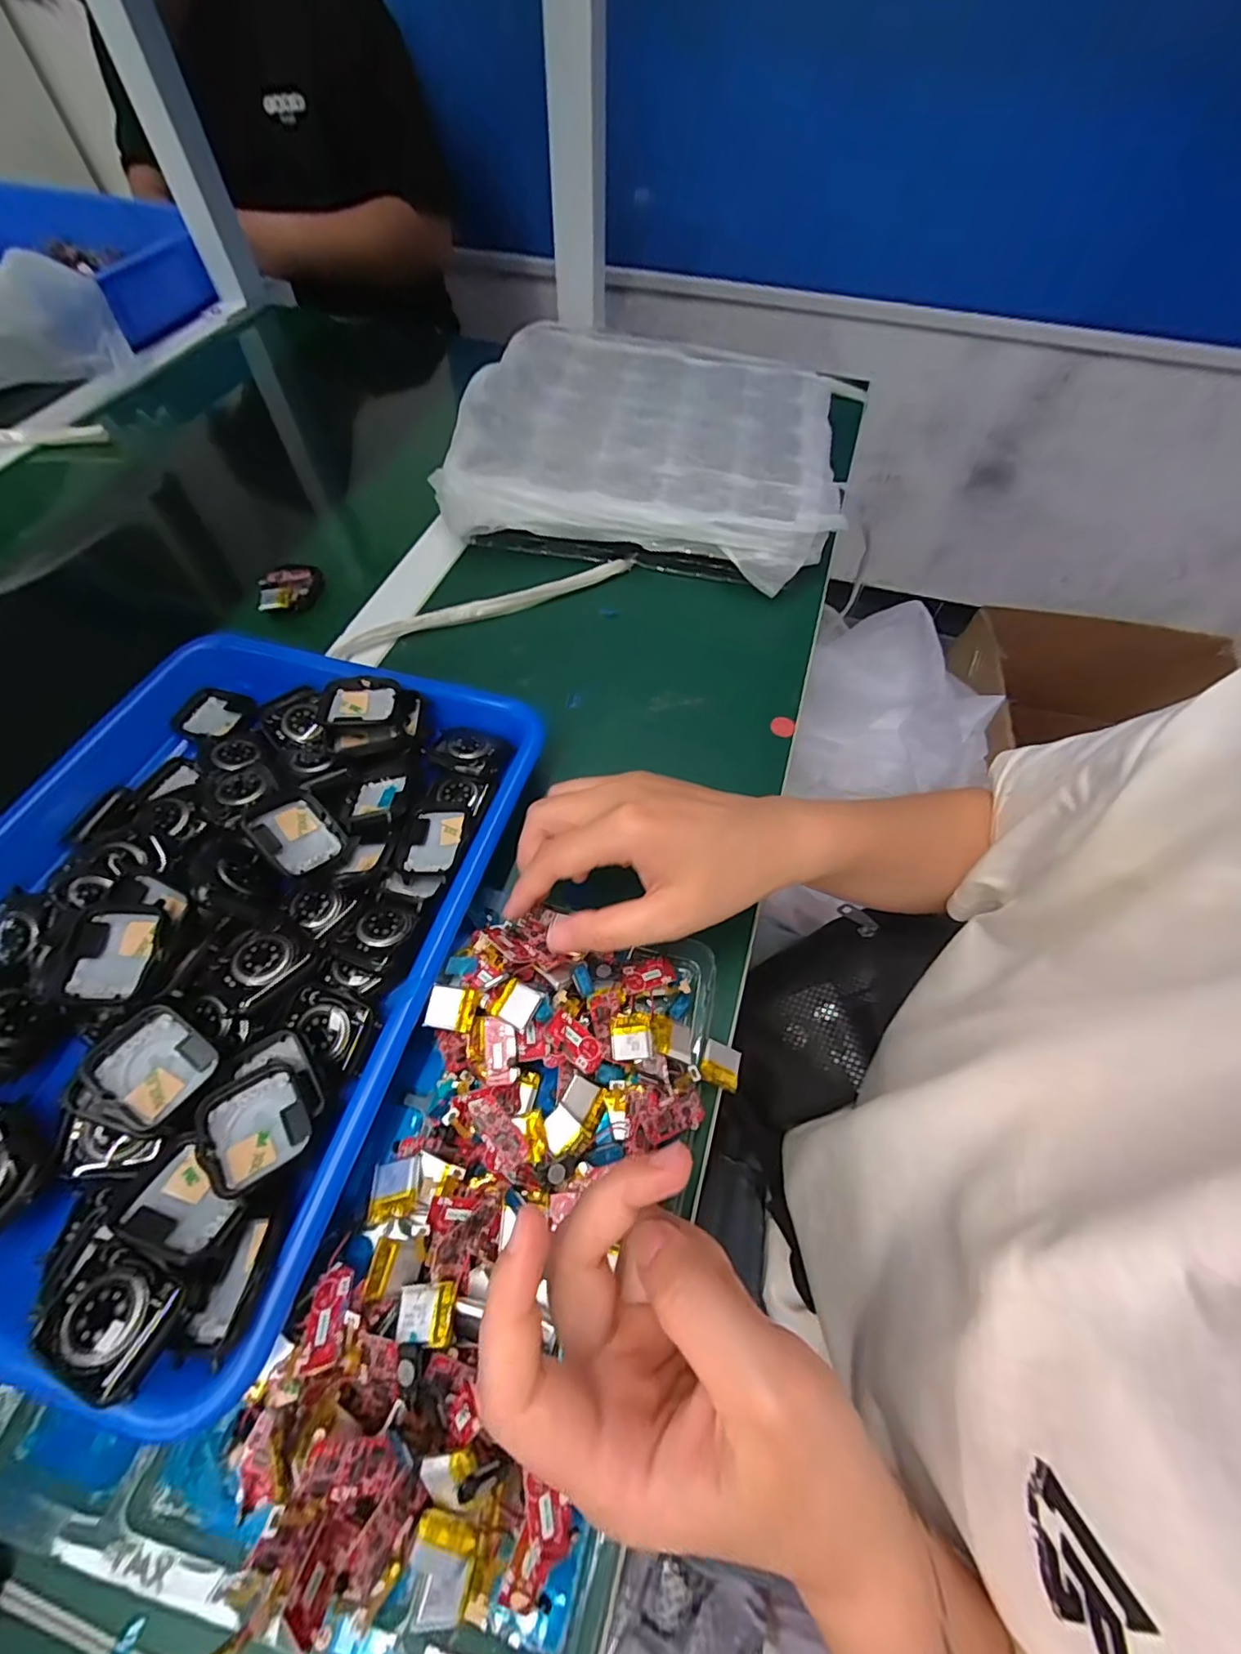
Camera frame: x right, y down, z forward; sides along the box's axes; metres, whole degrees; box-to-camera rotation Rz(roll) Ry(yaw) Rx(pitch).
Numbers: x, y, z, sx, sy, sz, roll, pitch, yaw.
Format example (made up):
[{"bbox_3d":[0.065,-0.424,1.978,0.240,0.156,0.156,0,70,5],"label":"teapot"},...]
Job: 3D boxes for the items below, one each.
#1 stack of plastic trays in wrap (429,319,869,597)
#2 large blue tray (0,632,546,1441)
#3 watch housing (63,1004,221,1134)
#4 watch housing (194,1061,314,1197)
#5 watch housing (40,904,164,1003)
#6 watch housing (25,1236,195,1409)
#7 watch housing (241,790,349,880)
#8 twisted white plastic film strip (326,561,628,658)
[{"bbox_3d":[0.029,-0.319,0.476,0.299,0.058,0.267,9,60,4],"label":"stack of plastic trays in wrap"},{"bbox_3d":[-0.210,0.038,0.283,0.262,0.047,0.321,14,61,7],"label":"large blue tray"},{"bbox_3d":[-0.189,0.097,0.229,0.040,0.012,0.041,22,62,11],"label":"watch housing"},{"bbox_3d":[-0.145,0.117,0.226,0.034,0.011,0.042,-34,66,-19],"label":"watch housing"},{"bbox_3d":[-0.217,0.054,0.245,0.037,0.013,0.040,-1,60,-2],"label":"watch housing"},{"bbox_3d":[-0.171,0.164,0.193,0.043,0.013,0.035,21,62,11],"label":"watch housing"},{"bbox_3d":[-0.162,0.004,0.287,0.043,0.007,0.036,46,43,-2],"label":"watch housing"},{"bbox_3d":[-0.095,-0.162,0.419,0.226,0.010,0.015,-23,63,-14],"label":"twisted white plastic film strip"}]

